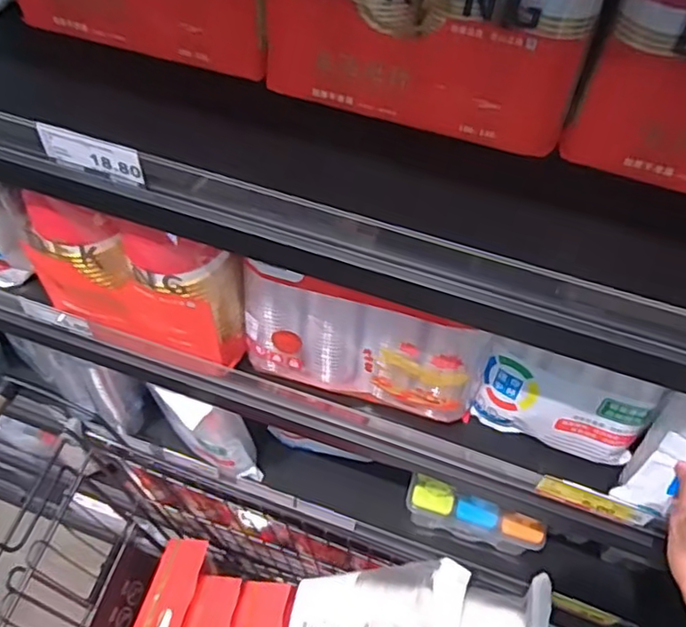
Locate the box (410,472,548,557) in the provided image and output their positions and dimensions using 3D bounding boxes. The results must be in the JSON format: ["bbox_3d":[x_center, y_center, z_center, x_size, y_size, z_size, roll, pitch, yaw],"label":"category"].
[{"bbox_3d":[0.186,0.297,0.883,0.195,0.107,0.047,18,52,11],"label":"box"}]

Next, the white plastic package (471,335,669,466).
[{"bbox_3d":[0.227,0.095,0.641,0.171,0.118,0.045,17,52,10],"label":"white plastic package"}]

